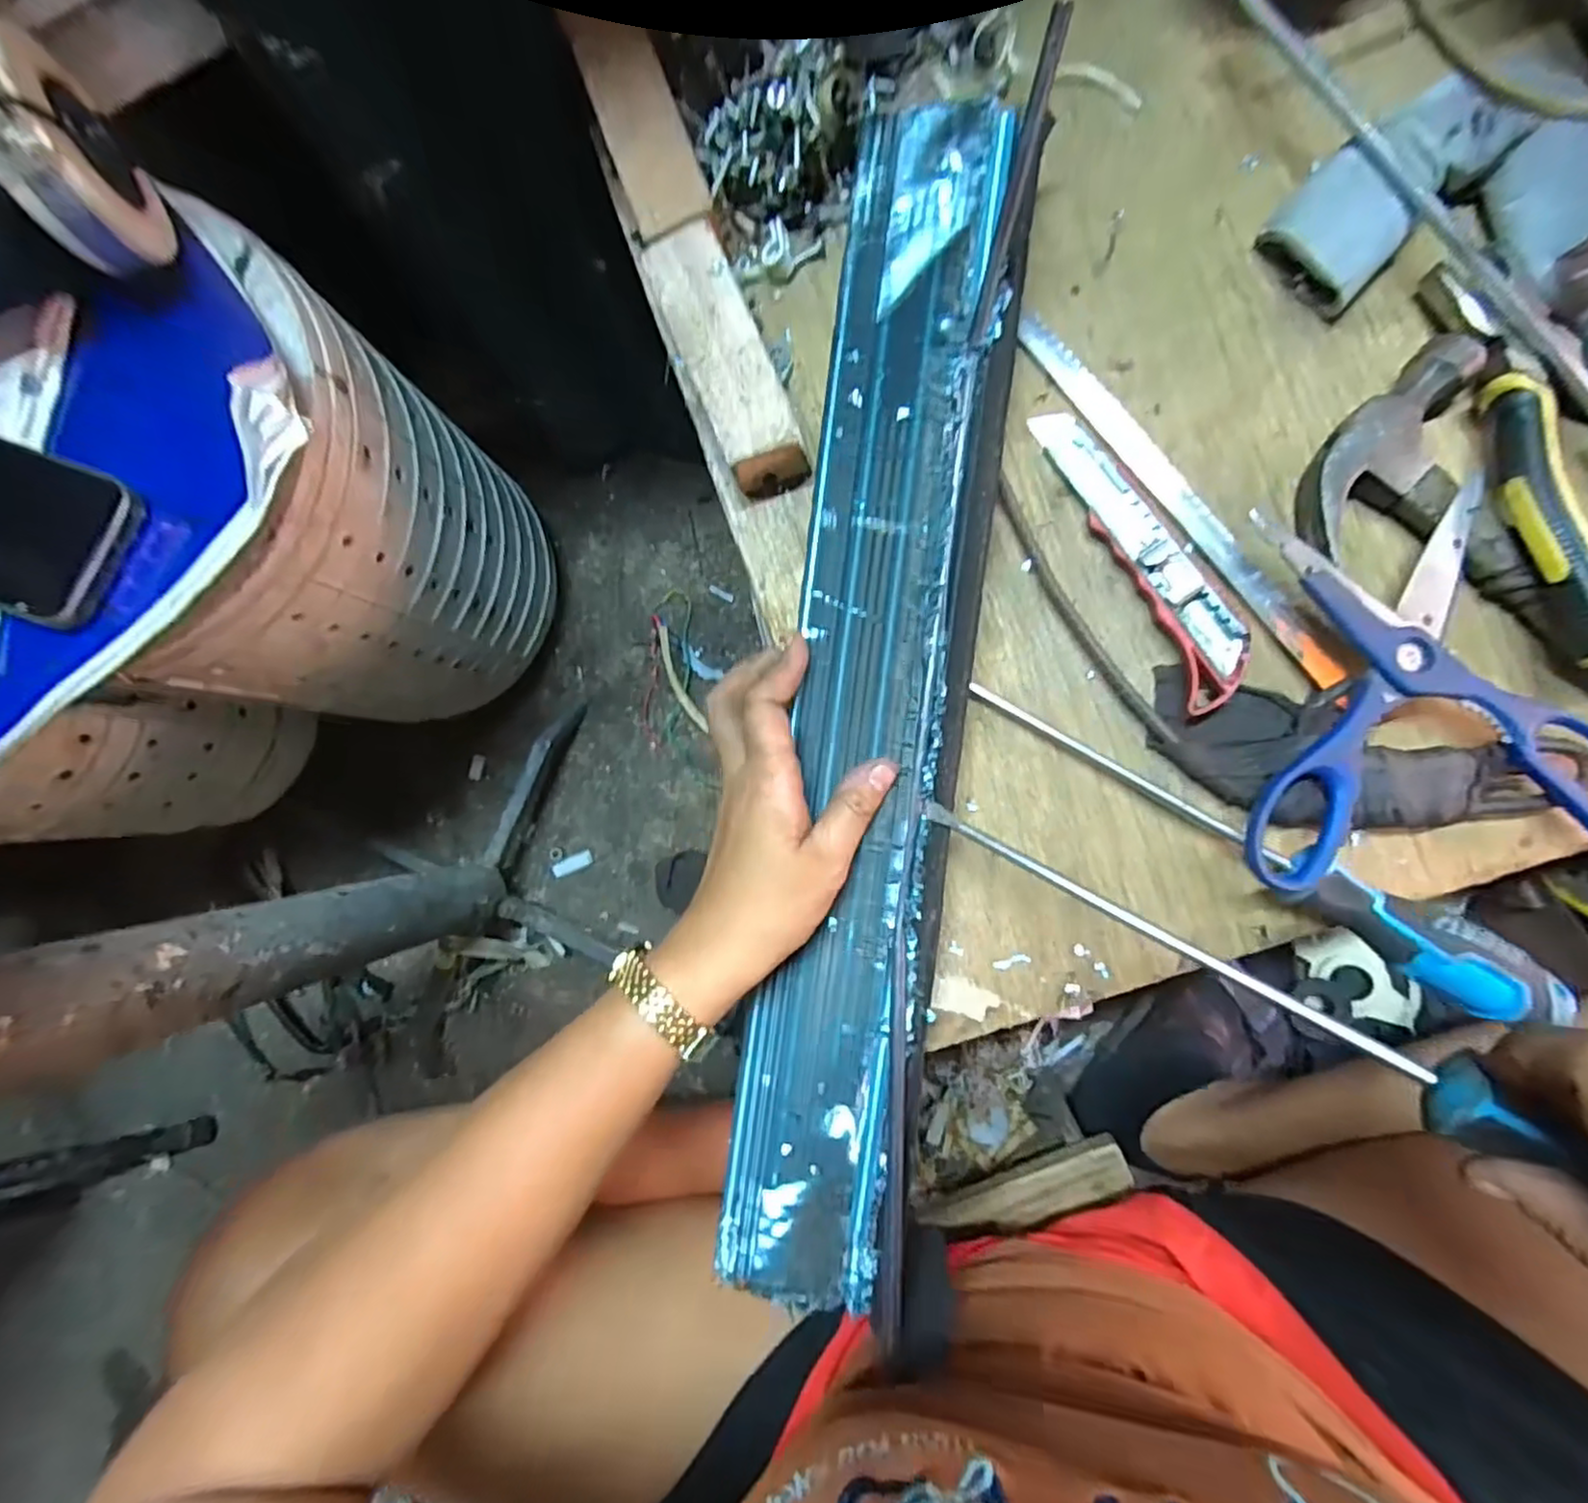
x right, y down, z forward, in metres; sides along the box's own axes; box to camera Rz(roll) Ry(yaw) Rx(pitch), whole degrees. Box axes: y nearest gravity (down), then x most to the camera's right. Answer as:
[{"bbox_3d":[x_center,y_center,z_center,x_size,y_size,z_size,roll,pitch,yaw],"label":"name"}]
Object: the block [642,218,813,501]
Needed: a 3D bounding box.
[{"bbox_3d":[-0.031,-0.196,0.345,0.042,0.035,0.126,-23,84,6],"label":"block"}]

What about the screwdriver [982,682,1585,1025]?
[{"bbox_3d":[0.204,0.038,0.314,0.265,0.026,0.031,34,96,18],"label":"screwdriver"}]

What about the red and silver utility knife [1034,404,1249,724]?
[{"bbox_3d":[0.166,-0.097,0.321,0.039,0.013,0.158,-30,83,5],"label":"red and silver utility knife"}]

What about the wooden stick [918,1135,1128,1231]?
[{"bbox_3d":[0.164,0.317,0.492,0.149,0.030,0.033,-24,84,6],"label":"wooden stick"}]

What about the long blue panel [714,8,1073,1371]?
[{"bbox_3d":[0.043,-0.014,0.314,0.102,0.030,0.557,6,91,7],"label":"long blue panel"}]

